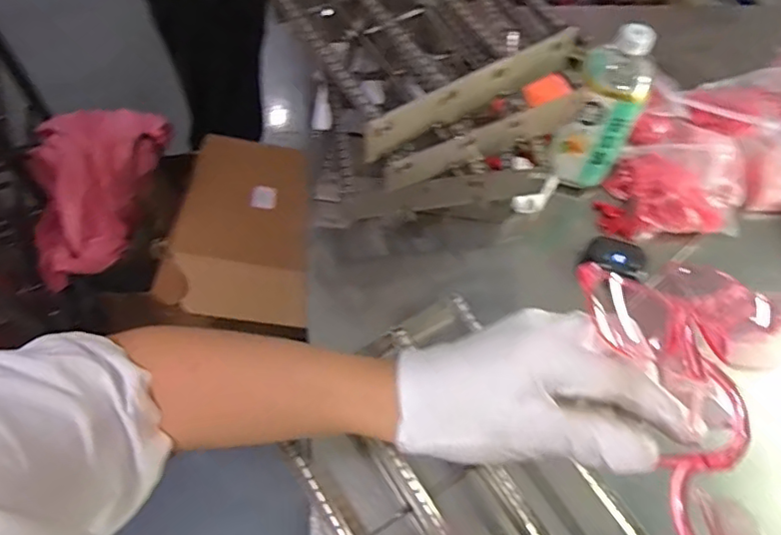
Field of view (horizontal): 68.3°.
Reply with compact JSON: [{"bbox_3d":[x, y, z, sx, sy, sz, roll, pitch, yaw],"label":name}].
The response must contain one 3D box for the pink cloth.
[{"bbox_3d":[-0.448,-0.121,0.893,0.196,0.122,0.247,-8,61,-8],"label":"pink cloth"}]

